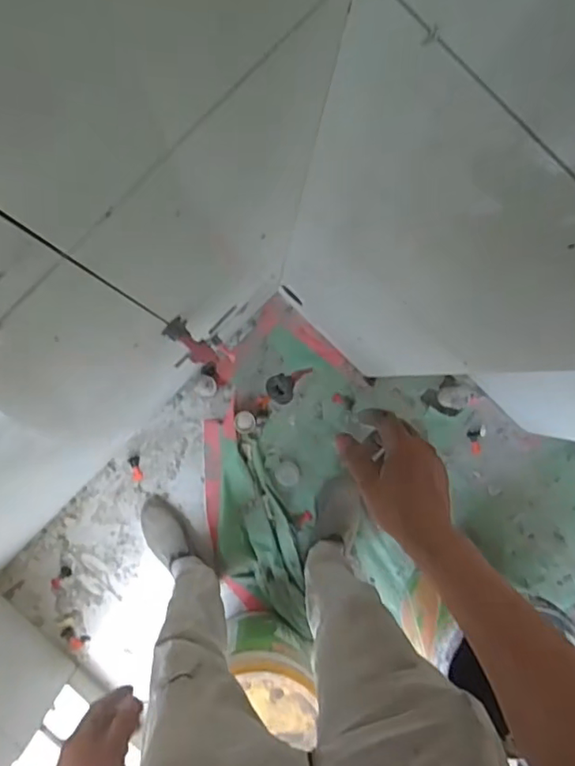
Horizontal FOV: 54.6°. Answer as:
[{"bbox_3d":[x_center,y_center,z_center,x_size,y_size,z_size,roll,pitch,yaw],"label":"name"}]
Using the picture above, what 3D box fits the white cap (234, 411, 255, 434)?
[{"bbox_3d":[-0.105,0.096,1.359,0.052,0.021,0.052,0,94,-4],"label":"white cap"}]

